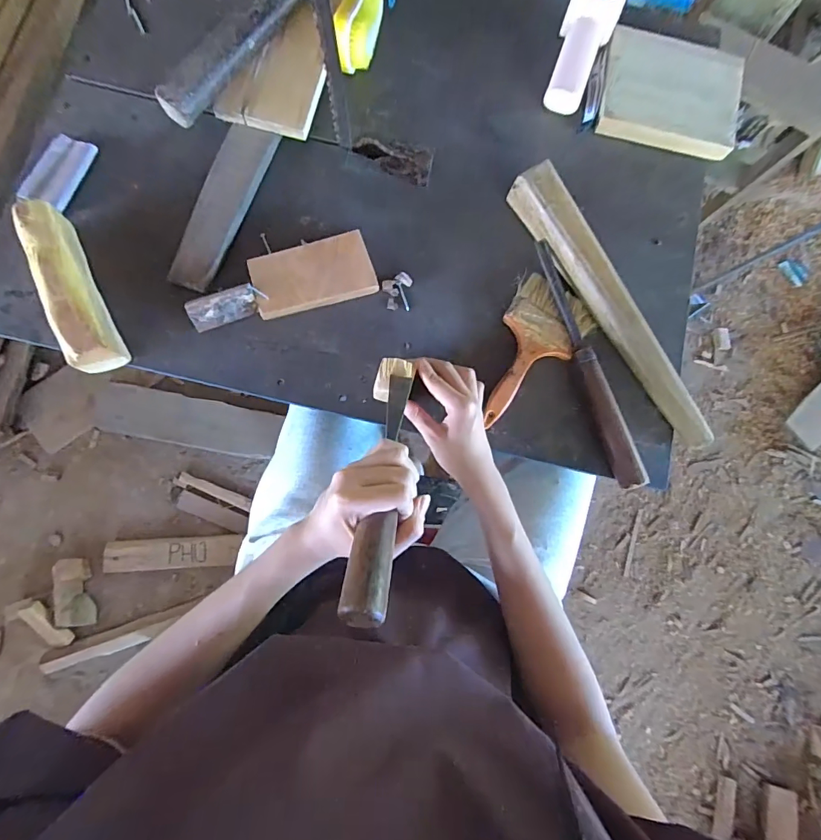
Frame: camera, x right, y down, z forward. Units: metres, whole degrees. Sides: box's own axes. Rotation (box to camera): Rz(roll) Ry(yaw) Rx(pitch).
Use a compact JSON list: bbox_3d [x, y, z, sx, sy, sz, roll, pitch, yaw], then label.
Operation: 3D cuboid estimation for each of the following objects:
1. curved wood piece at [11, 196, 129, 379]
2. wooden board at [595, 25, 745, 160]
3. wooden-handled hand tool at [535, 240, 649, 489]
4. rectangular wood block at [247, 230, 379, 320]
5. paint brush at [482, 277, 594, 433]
[{"bbox_3d":[-0.346,-0.134,0.446,0.040,0.051,0.174,-23,82,-8],"label":"curved wood piece"},{"bbox_3d":[0.337,-0.419,0.565,0.175,0.017,0.157,13,79,-2],"label":"wooden board"},{"bbox_3d":[0.198,-0.069,0.492,0.028,0.026,0.291,-16,82,-7],"label":"wooden-handled hand tool"},{"bbox_3d":[-0.108,-0.161,0.490,0.130,0.011,0.071,-18,82,-7],"label":"rectangular wood block"},{"bbox_3d":[0.131,-0.081,0.501,0.089,0.010,0.177,39,80,3],"label":"paint brush"}]

